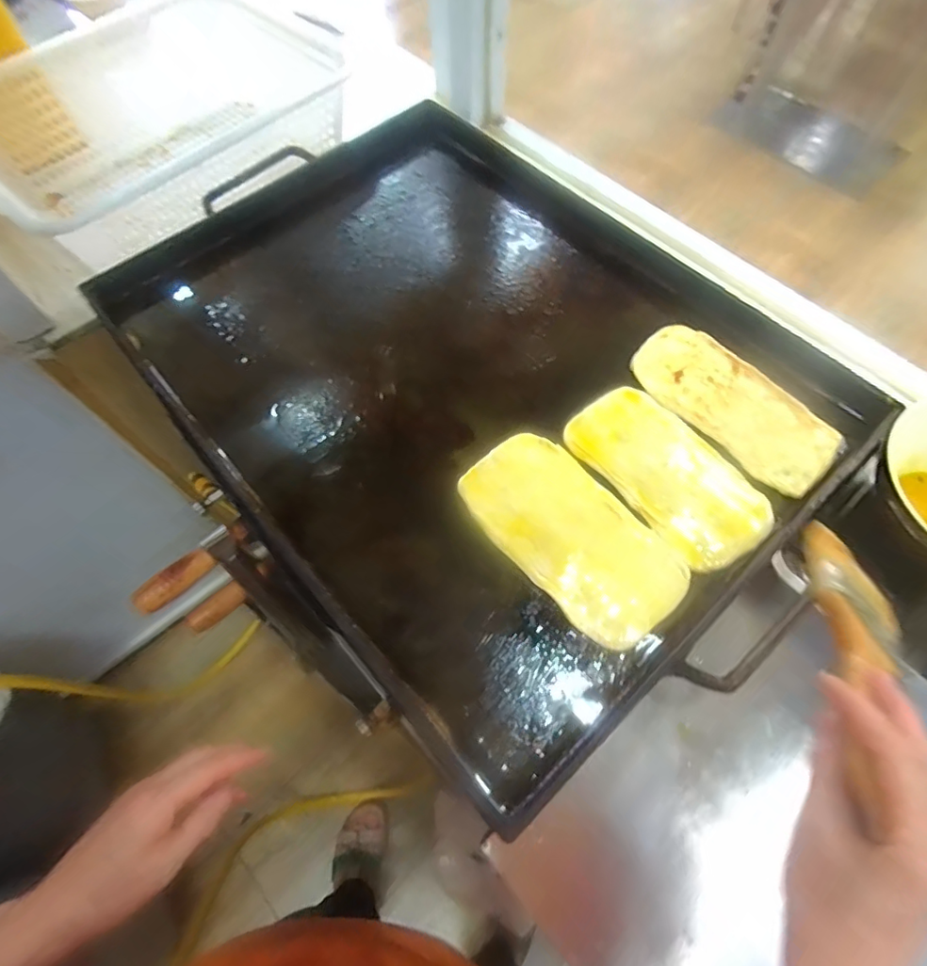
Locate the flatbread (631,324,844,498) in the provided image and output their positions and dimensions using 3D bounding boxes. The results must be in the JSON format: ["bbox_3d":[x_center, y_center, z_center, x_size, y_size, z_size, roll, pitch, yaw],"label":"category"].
[{"bbox_3d":[0.257,-0.079,0.509,0.094,0.012,0.199,-37,68,-16],"label":"flatbread"}]

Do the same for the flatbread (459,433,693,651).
[{"bbox_3d":[0.091,0.042,0.459,0.105,0.014,0.199,-37,68,-16],"label":"flatbread"}]

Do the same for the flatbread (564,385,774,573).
[{"bbox_3d":[0.183,-0.011,0.478,0.097,0.011,0.182,-35,68,-15],"label":"flatbread"}]

